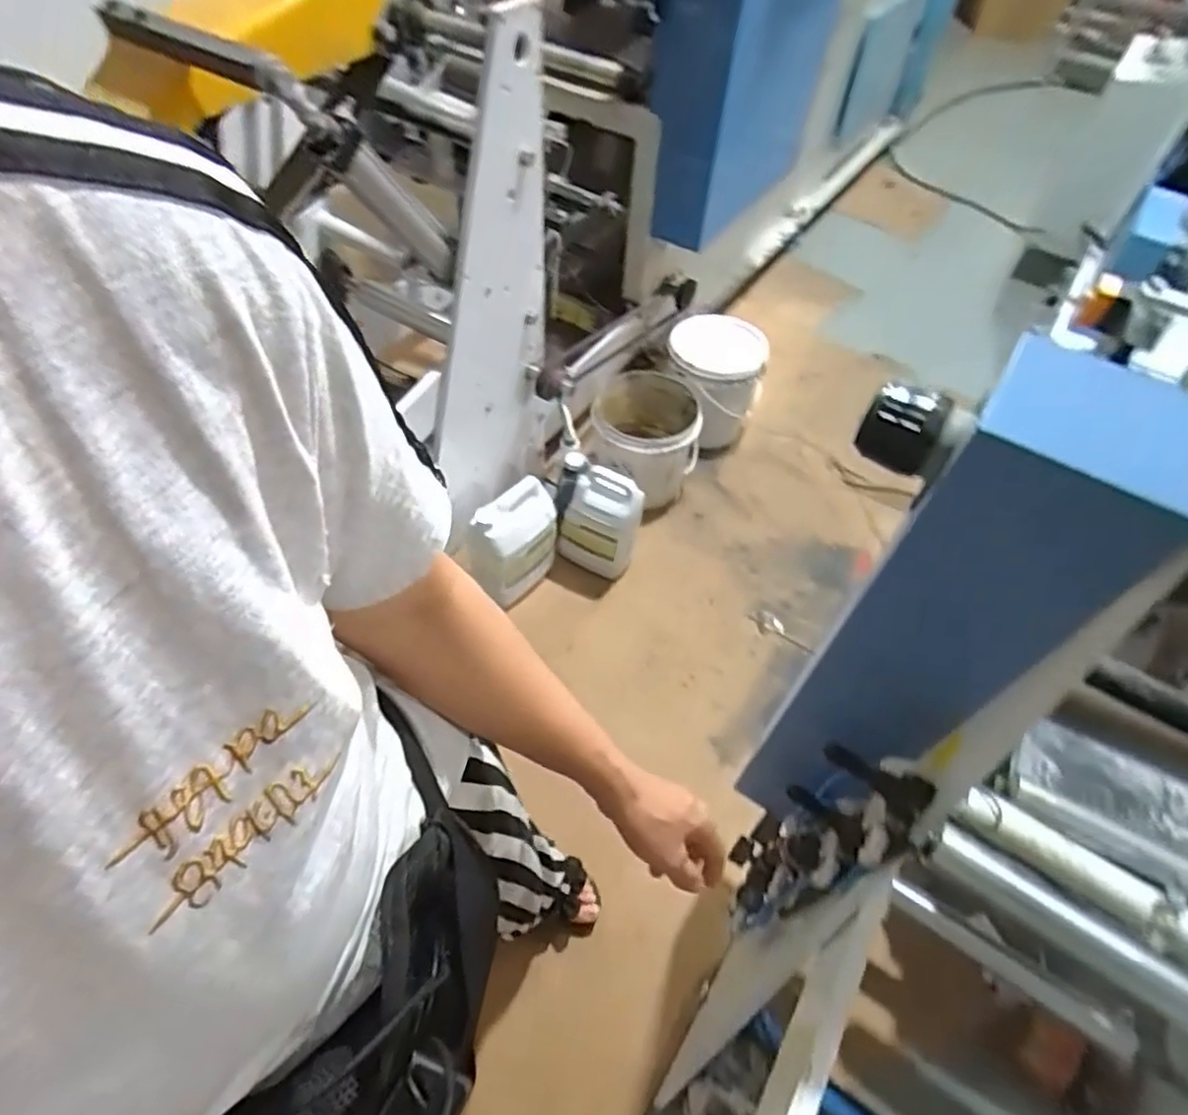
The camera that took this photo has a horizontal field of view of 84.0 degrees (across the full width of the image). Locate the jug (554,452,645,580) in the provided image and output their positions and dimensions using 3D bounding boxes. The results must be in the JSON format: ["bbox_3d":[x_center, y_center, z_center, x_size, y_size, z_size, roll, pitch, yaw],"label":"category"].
[{"bbox_3d":[0.012,-0.078,1.552,0.219,0.278,0.112,21,55,12],"label":"jug"}]

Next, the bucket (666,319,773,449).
[{"bbox_3d":[0.317,-0.499,1.873,0.246,0.310,0.252,2,53,-2],"label":"bucket"}]

